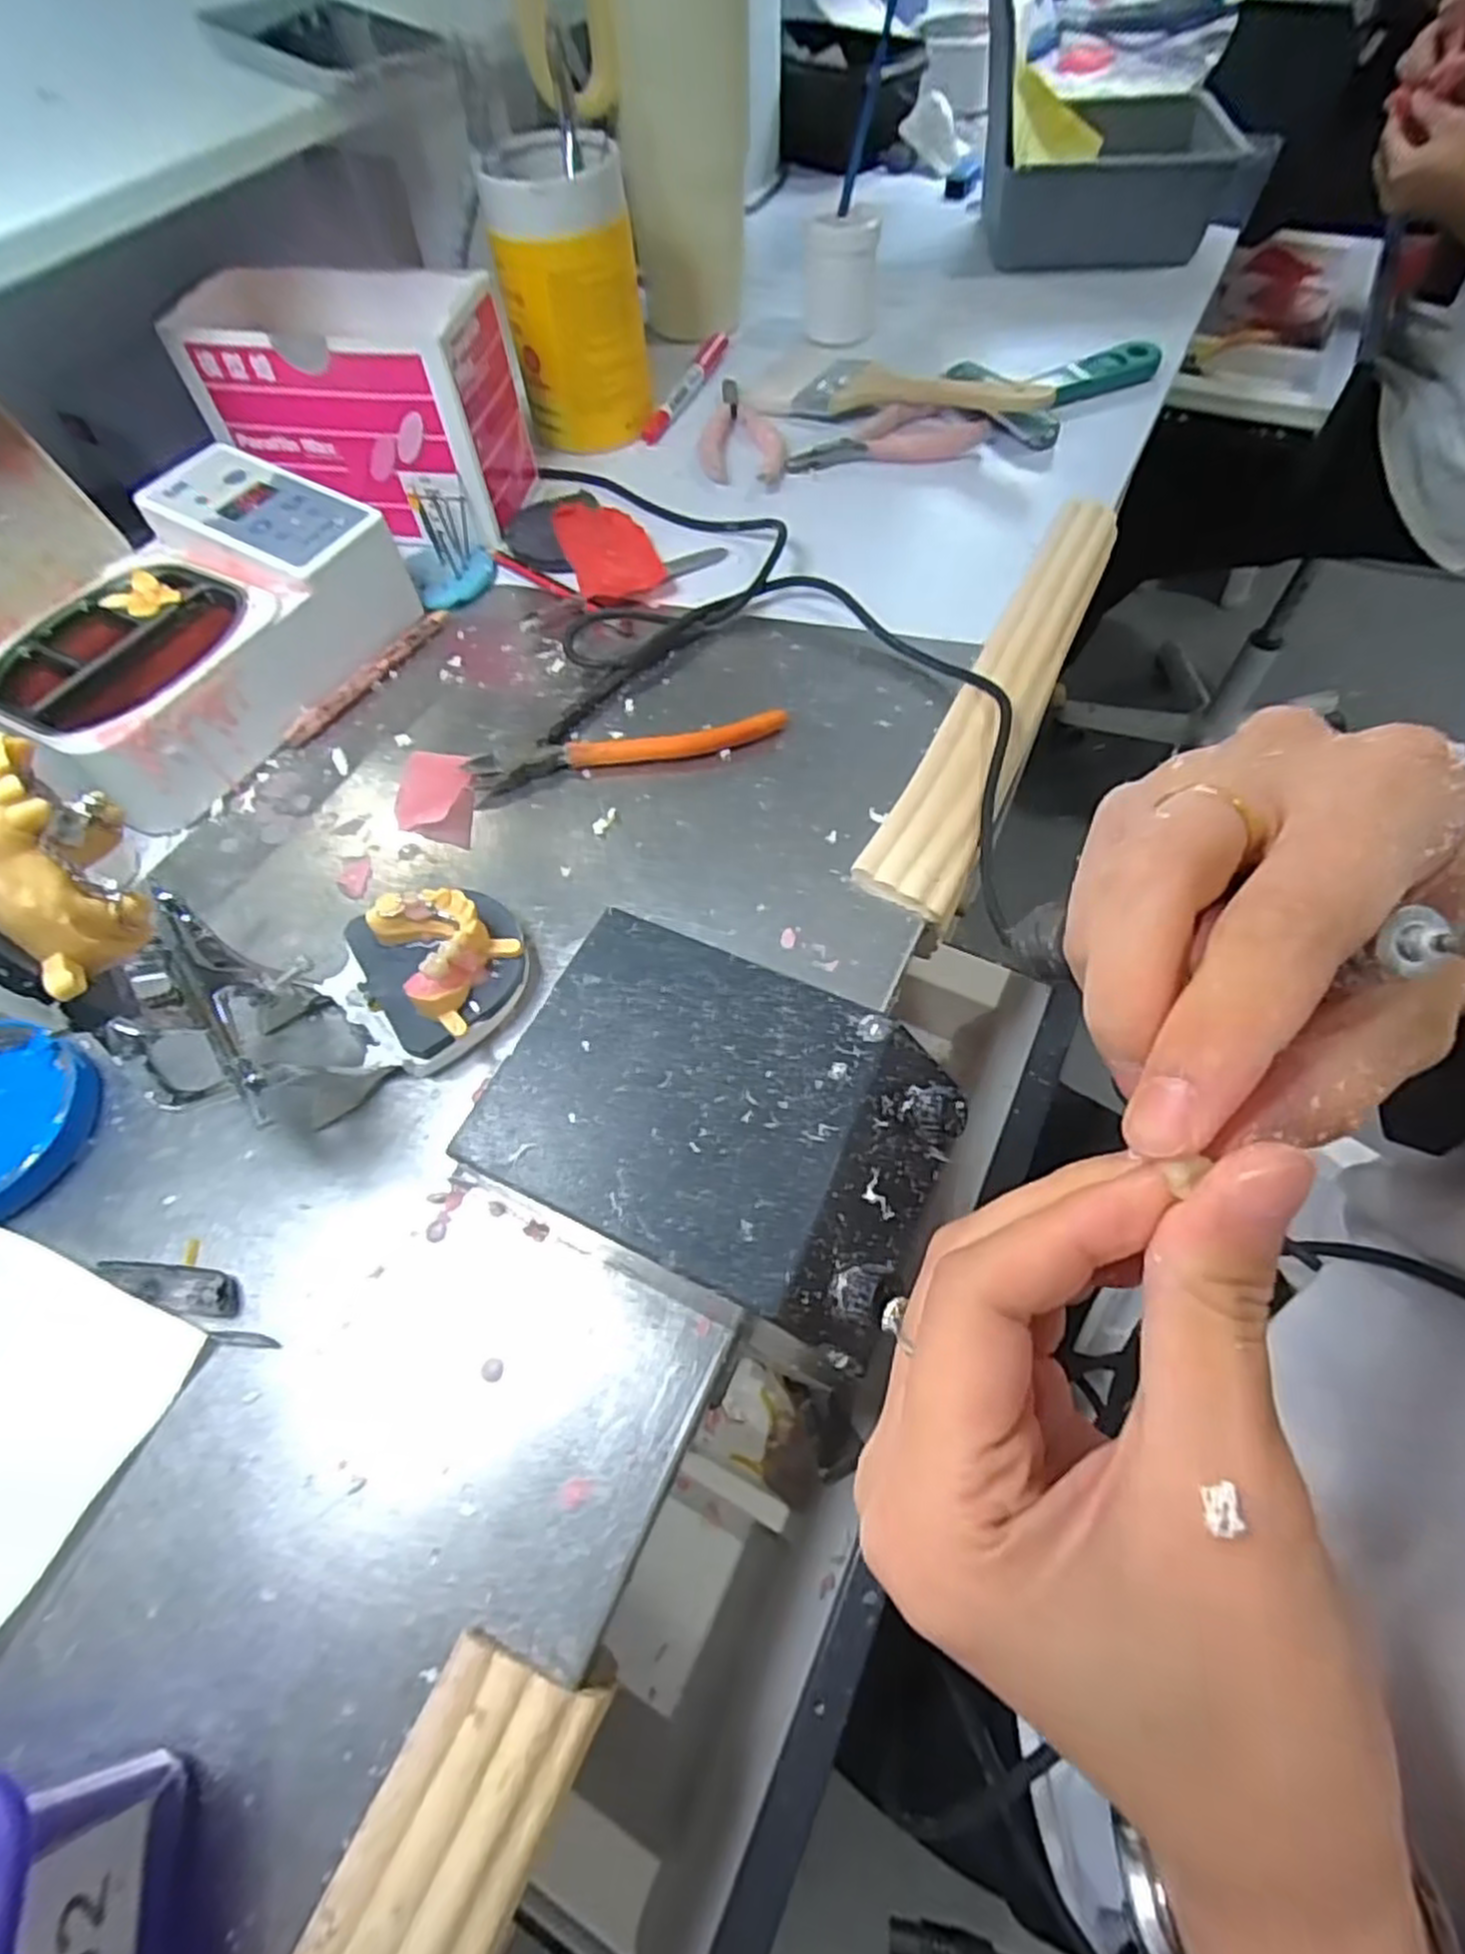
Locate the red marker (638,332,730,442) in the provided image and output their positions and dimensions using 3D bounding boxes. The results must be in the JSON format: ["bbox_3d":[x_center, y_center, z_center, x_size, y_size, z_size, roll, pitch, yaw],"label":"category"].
[{"bbox_3d":[-0.031,-0.418,0.549,0.016,0.011,0.141,17,63,12],"label":"red marker"}]

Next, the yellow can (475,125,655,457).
[{"bbox_3d":[-0.098,-0.416,0.483,0.084,0.129,0.082,-11,61,-4],"label":"yellow can"}]

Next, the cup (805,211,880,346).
[{"bbox_3d":[0.081,-0.514,0.573,0.053,0.073,0.057,6,60,7],"label":"cup"}]

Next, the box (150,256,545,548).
[{"bbox_3d":[-0.207,-0.324,0.446,0.153,0.105,0.081,7,61,6],"label":"box"}]

